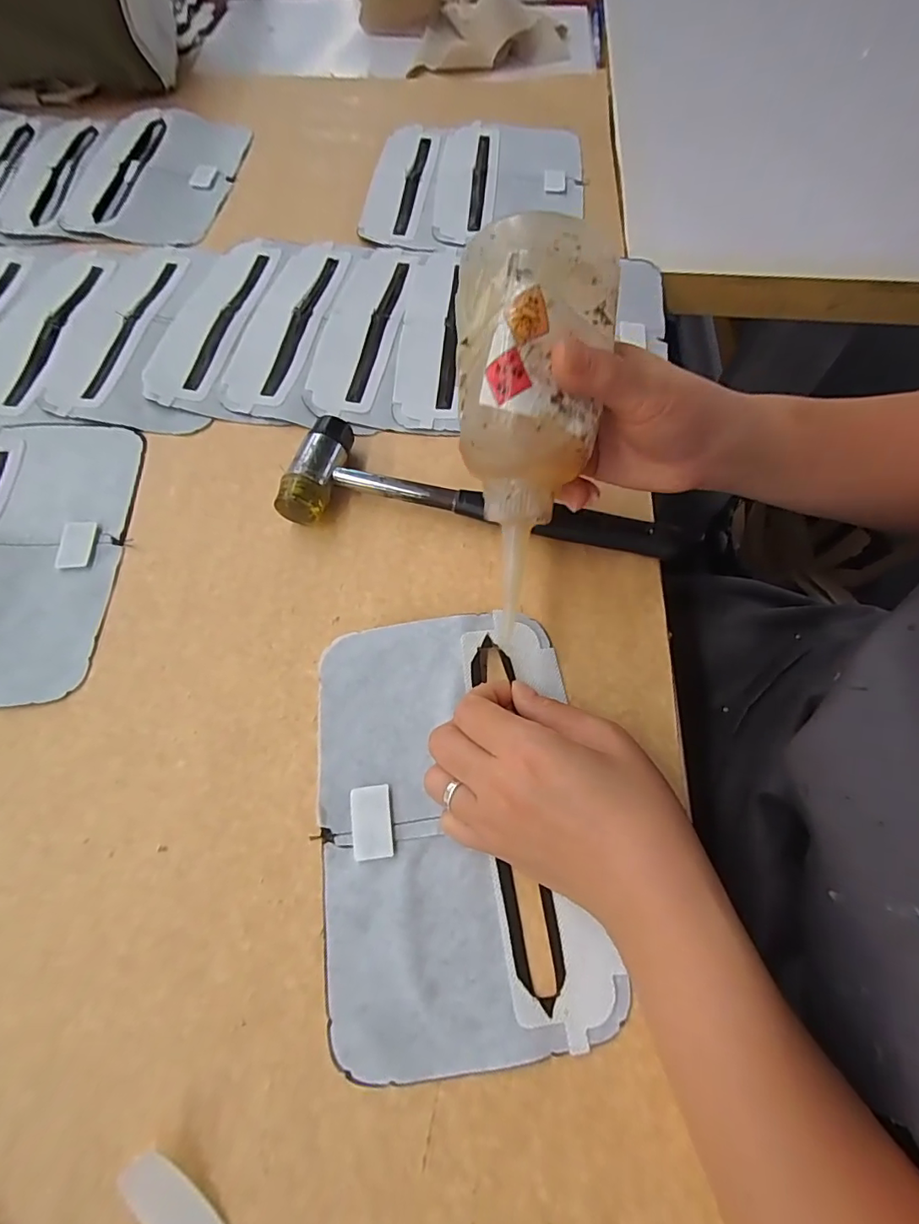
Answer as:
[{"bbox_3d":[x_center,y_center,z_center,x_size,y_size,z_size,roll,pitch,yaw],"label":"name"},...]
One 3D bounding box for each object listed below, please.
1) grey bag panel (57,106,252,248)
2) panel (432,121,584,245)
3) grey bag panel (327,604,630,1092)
[{"bbox_3d":[-0.283,-0.414,0.480,0.136,0.012,0.196,3,66,1],"label":"grey bag panel"},{"bbox_3d":[0.047,-0.398,0.468,0.131,0.010,0.174,3,66,1],"label":"panel"},{"bbox_3d":[-0.003,0.096,0.248,0.125,0.009,0.193,-8,68,0],"label":"grey bag panel"}]

